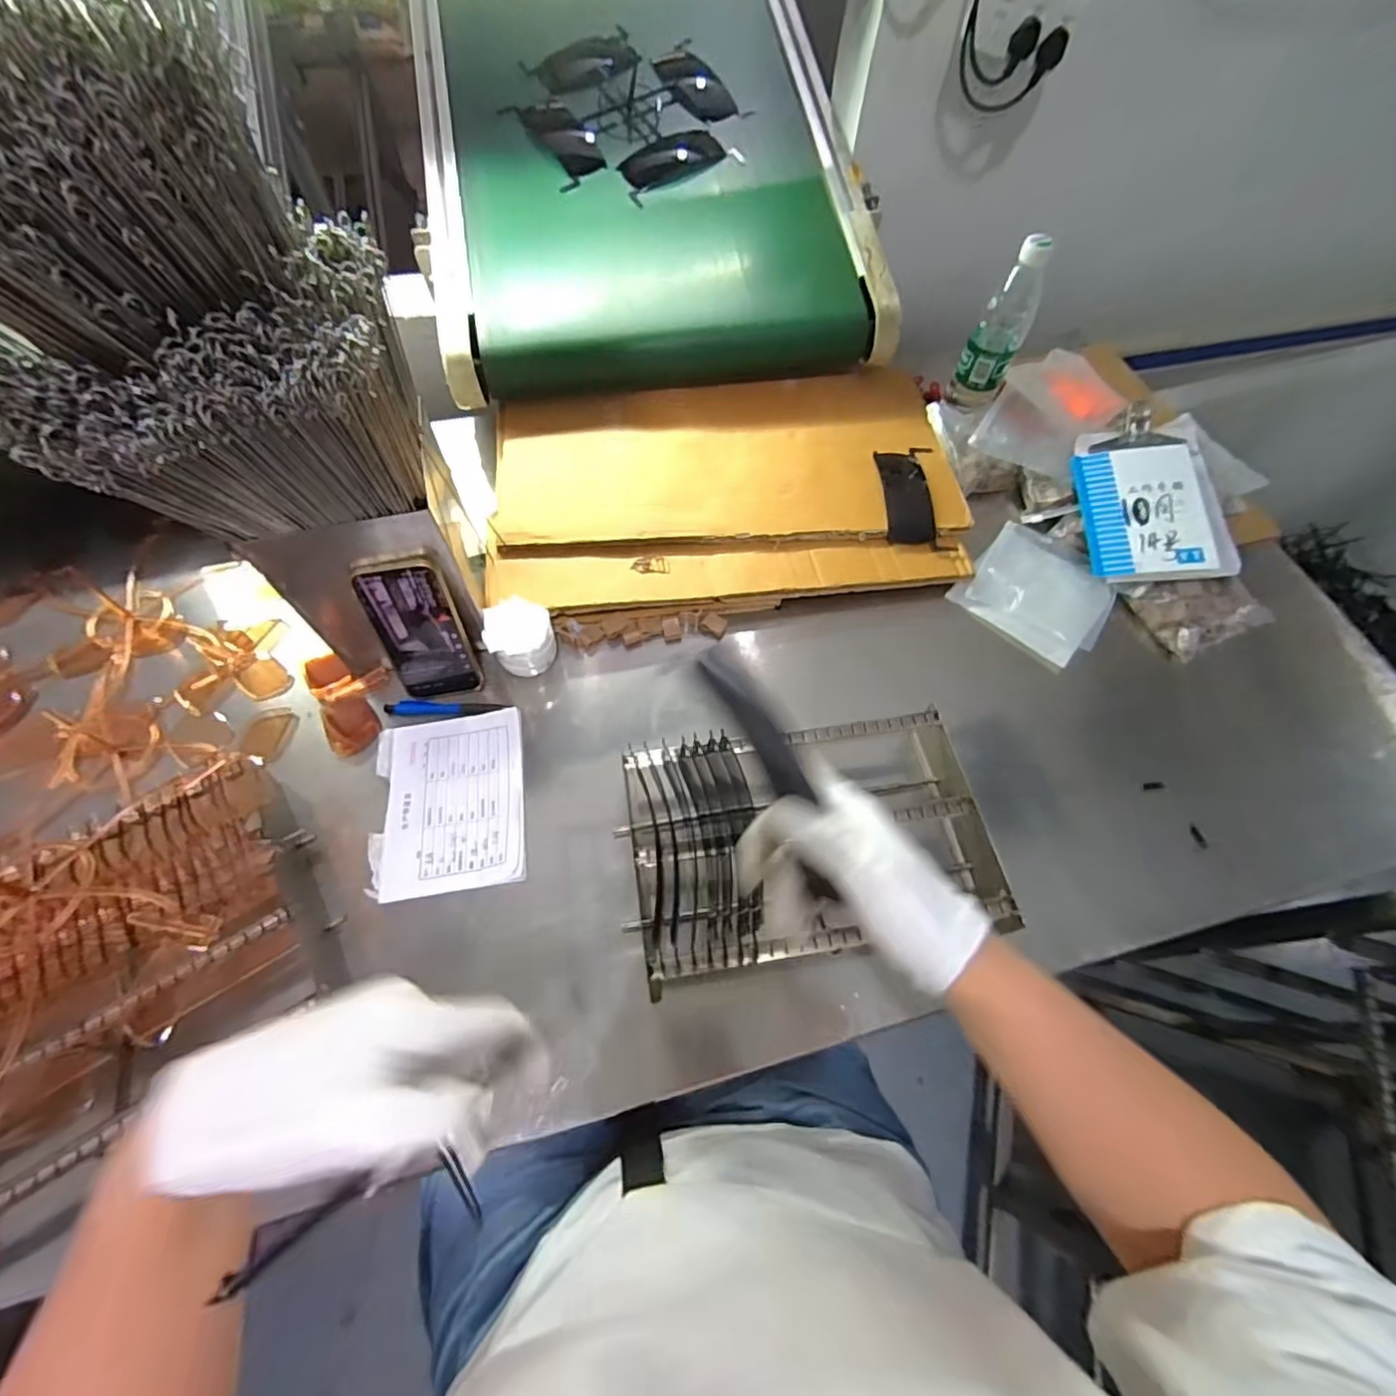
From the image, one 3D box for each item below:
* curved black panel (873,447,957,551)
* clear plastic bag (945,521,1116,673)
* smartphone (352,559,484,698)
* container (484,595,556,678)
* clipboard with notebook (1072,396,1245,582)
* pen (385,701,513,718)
[{"bbox_3d":[0.270,-0.256,0.758,0.074,0.013,0.166,-1,61,-2],"label":"curved black panel"},{"bbox_3d":[0.404,-0.127,0.711,0.153,0.014,0.176,38,67,17],"label":"clear plastic bag"},{"bbox_3d":[-0.267,-0.059,0.580,0.074,0.159,0.009,-10,45,-8],"label":"smartphone"},{"bbox_3d":[-0.186,-0.059,0.635,0.066,0.072,0.061,1,61,-2],"label":"container"},{"bbox_3d":[0.544,-0.250,0.723,0.149,0.020,0.233,-3,70,11],"label":"clipboard with notebook"},{"bbox_3d":[-0.264,0.011,0.629,0.126,0.016,0.017,1,61,-1],"label":"pen"}]

